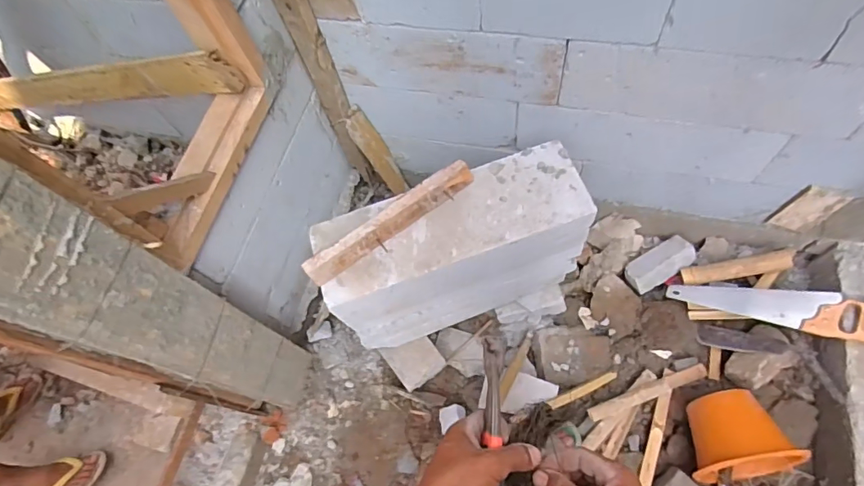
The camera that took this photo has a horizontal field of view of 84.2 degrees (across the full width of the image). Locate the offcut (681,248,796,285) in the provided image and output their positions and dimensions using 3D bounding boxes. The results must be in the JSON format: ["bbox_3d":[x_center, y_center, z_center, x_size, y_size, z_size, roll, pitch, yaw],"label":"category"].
[{"bbox_3d":[0.880,0.071,1.379,0.291,0.028,0.058,-13,68,14],"label":"offcut"}]

